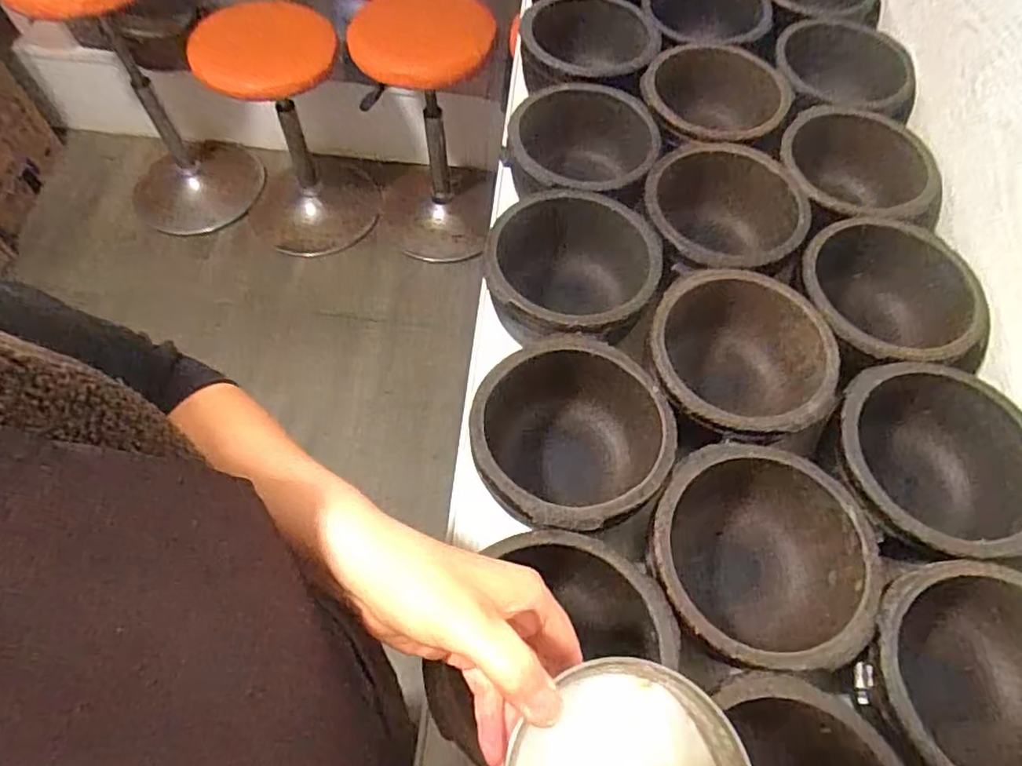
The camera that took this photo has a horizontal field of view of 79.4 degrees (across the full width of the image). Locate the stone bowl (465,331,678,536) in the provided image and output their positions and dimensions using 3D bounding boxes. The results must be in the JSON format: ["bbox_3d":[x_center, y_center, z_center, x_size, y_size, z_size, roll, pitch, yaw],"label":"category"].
[{"bbox_3d":[0.047,0.053,0.490,0.139,0.102,0.150,0,62,-1],"label":"stone bowl"}]

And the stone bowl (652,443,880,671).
[{"bbox_3d":[0.170,0.133,0.451,0.145,0.100,0.142,0,62,-1],"label":"stone bowl"}]

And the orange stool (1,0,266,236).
[{"bbox_3d":[-0.885,-0.705,1.502,0.332,0.744,0.314,-26,65,-14],"label":"orange stool"}]

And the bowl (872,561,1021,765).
[{"bbox_3d":[0.300,0.201,0.407,0.146,0.083,0.142,4,62,1],"label":"bowl"}]

